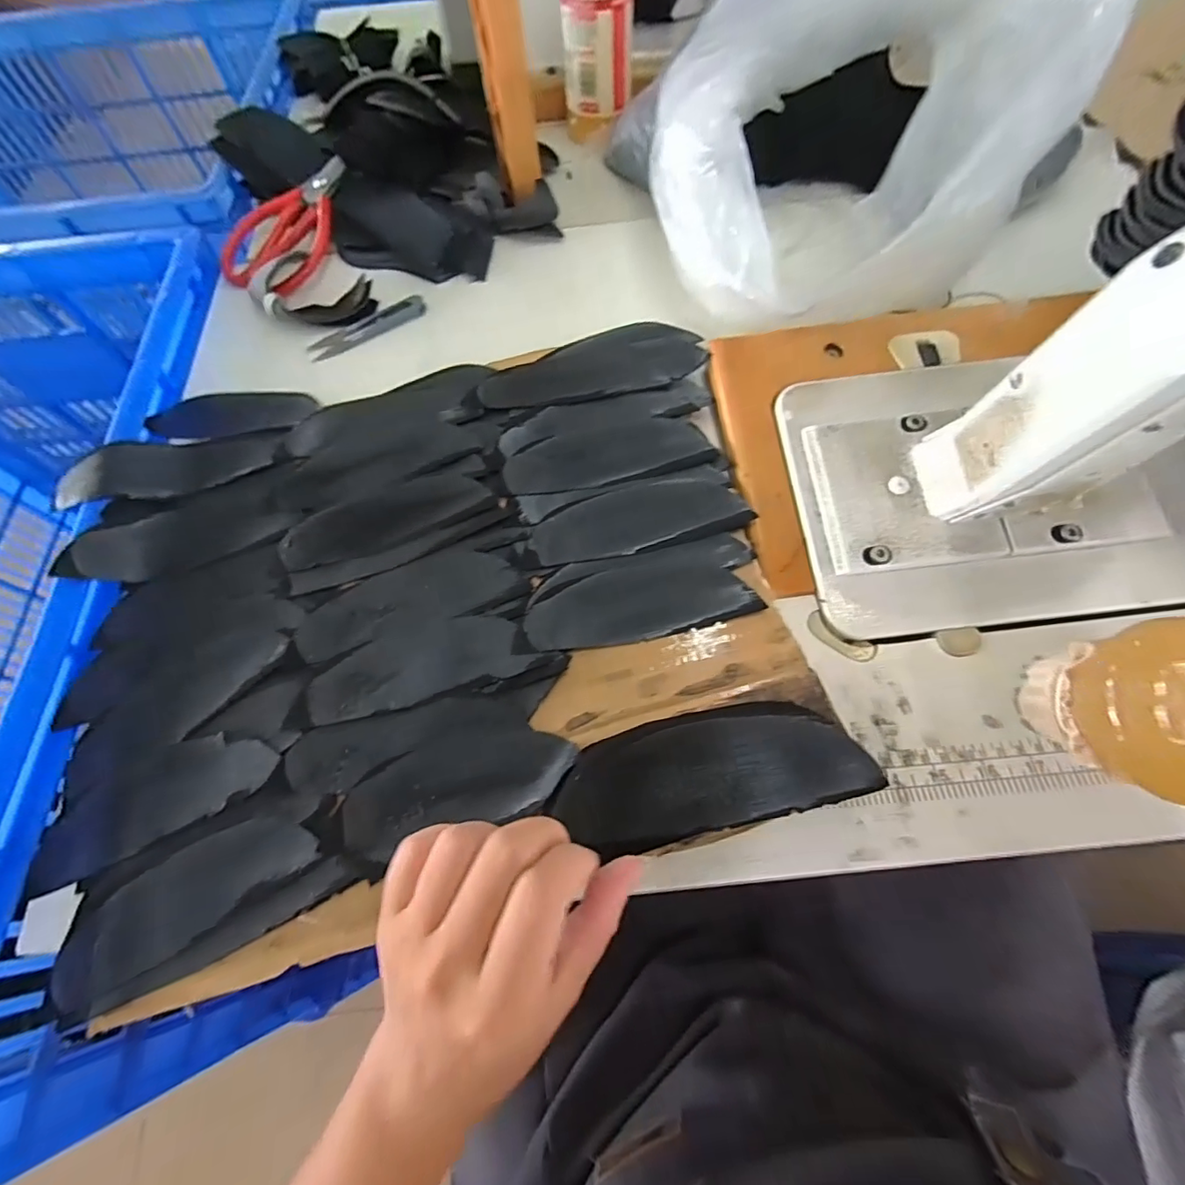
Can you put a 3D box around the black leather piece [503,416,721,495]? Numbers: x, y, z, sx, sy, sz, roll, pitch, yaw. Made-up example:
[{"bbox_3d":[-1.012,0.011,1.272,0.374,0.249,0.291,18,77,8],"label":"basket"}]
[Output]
[{"bbox_3d":[0.011,-0.096,0.367,0.138,0.006,0.049,-11,65,-1],"label":"black leather piece"}]

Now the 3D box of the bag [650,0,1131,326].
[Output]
[{"bbox_3d":[0.190,-0.337,0.374,0.278,0.152,0.214,-29,67,-9],"label":"bag"}]

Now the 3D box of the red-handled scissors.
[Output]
[{"bbox_3d":[-0.283,-0.322,0.475,0.103,0.034,0.149,9,66,8],"label":"red-handled scissors"}]

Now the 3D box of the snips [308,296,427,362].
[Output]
[{"bbox_3d":[-0.188,-0.223,0.444,0.100,0.008,0.026,-33,68,-11],"label":"snips"}]

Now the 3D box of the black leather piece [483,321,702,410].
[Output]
[{"bbox_3d":[-0.003,-0.173,0.402,0.166,0.010,0.073,-10,65,-1],"label":"black leather piece"}]

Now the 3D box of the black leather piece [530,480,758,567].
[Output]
[{"bbox_3d":[0.031,-0.047,0.343,0.139,0.011,0.047,-8,65,0],"label":"black leather piece"}]

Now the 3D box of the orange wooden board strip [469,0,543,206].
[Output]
[{"bbox_3d":[-0.069,-0.413,0.418,0.036,0.190,0.028,-15,66,-3],"label":"orange wooden board strip"}]

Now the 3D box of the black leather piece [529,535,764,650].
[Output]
[{"bbox_3d":[0.030,0.001,0.325,0.138,0.006,0.055,-12,65,-2],"label":"black leather piece"}]

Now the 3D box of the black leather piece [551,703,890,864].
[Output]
[{"bbox_3d":[0.055,0.081,0.250,0.139,0.016,0.053,-13,65,-2],"label":"black leather piece"}]

